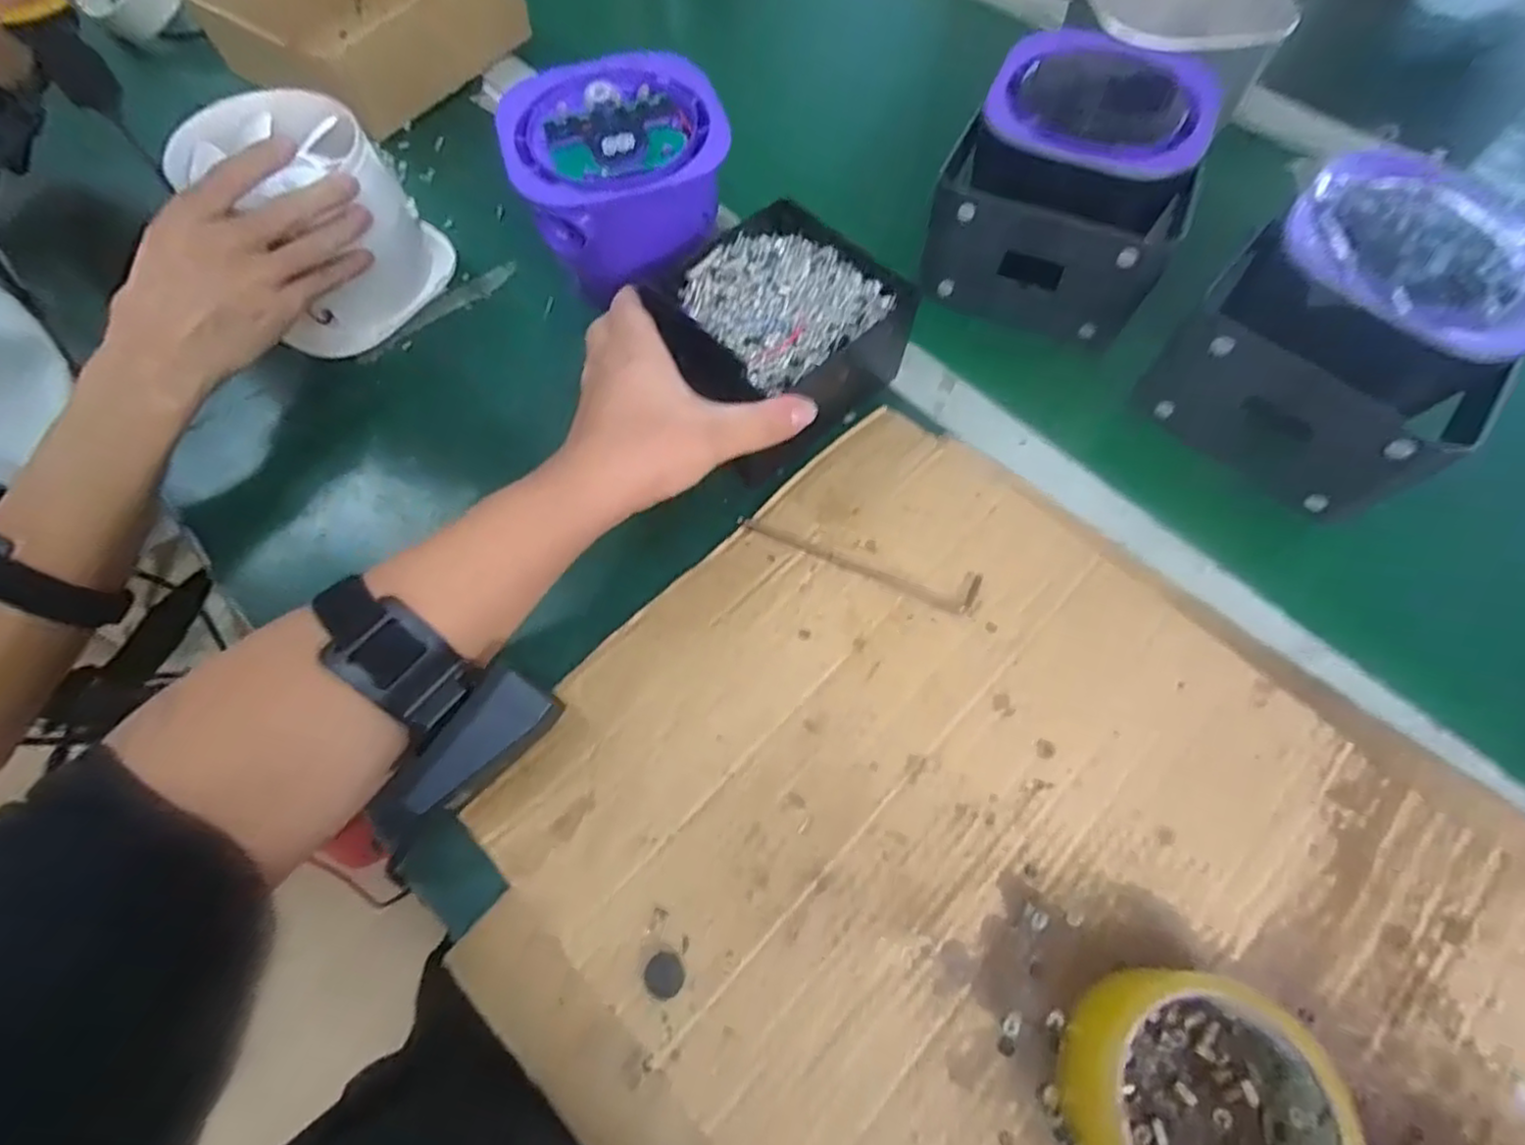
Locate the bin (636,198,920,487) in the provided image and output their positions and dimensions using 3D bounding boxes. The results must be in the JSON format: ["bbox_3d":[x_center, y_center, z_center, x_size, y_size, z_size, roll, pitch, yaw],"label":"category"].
[{"bbox_3d":[0.007,-0.147,0.428,0.146,0.066,0.129,-34,69,-14],"label":"bin"}]

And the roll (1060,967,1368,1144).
[{"bbox_3d":[0.172,0.209,0.265,0.086,0.042,0.087,0,65,1],"label":"roll"}]

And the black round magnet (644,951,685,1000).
[{"bbox_3d":[-0.043,0.178,0.300,0.017,0.005,0.017,0,65,1],"label":"black round magnet"}]

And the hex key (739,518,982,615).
[{"bbox_3d":[0.054,-0.010,0.391,0.140,0.004,0.024,21,67,10],"label":"hex key"}]

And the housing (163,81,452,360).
[{"bbox_3d":[-0.304,-0.232,0.454,0.120,0.098,0.134,27,68,13],"label":"housing"}]

